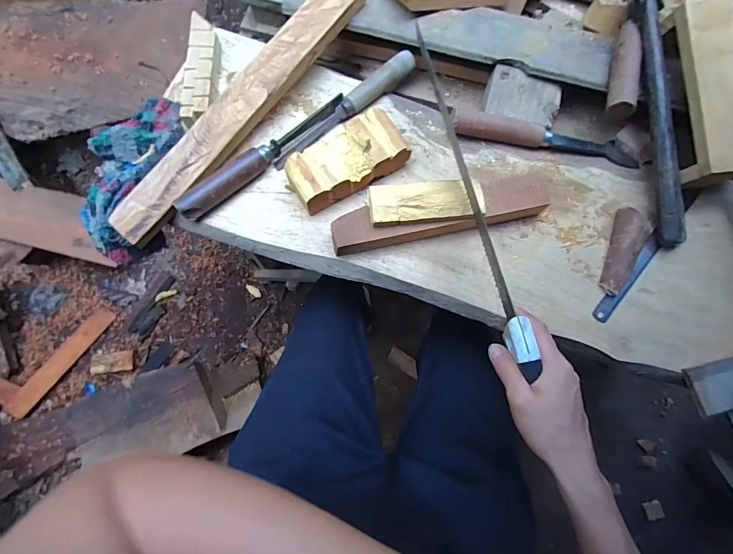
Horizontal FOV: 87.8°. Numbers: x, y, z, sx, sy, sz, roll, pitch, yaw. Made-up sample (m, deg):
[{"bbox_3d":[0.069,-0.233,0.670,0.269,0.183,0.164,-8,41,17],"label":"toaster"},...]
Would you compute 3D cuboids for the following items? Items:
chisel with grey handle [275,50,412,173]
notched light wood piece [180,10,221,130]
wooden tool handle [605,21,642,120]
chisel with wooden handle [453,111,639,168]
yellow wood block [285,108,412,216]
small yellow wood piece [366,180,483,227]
[{"bbox_3d":[-0.029,-0.225,0.511,0.236,0.024,0.030,-42,79,-10],"label":"chisel with grey handle"},{"bbox_3d":[-0.227,-0.284,0.522,0.041,0.029,0.171,-4,75,-1],"label":"notched light wood piece"},{"bbox_3d":[0.319,-0.260,0.474,0.029,0.026,0.129,12,76,3],"label":"wooden tool handle"},{"bbox_3d":[0.243,-0.188,0.510,0.257,0.041,0.041,7,75,2],"label":"chisel with wooden handle"},{"bbox_3d":[-0.026,-0.148,0.478,0.150,0.043,0.074,-29,77,-7],"label":"yellow wood block"},{"bbox_3d":[0.070,-0.088,0.441,0.132,0.016,0.046,-5,75,-1],"label":"small yellow wood piece"}]

